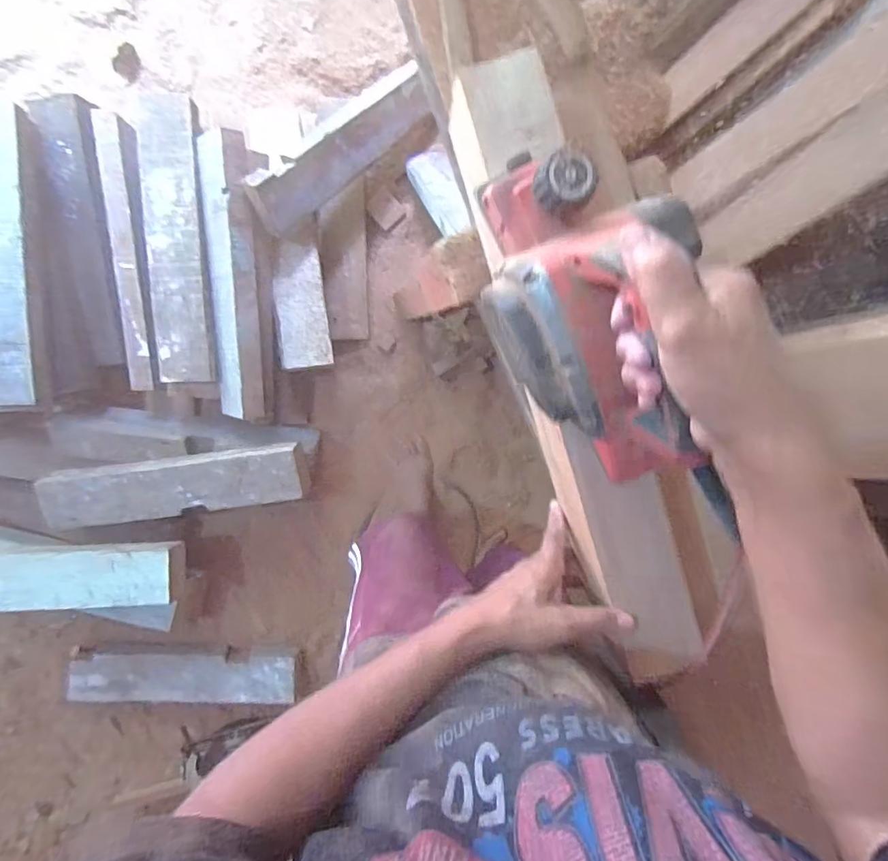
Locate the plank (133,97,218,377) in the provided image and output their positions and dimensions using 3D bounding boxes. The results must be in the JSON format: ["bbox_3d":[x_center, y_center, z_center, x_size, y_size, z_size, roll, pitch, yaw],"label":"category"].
[{"bbox_3d":[-0.538,-0.370,1.015,0.114,0.032,0.540,-1,102,-10],"label":"plank"}]

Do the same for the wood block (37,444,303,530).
[{"bbox_3d":[-0.573,0.120,1.090,0.541,0.079,0.128,-7,107,-1],"label":"wood block"}]

